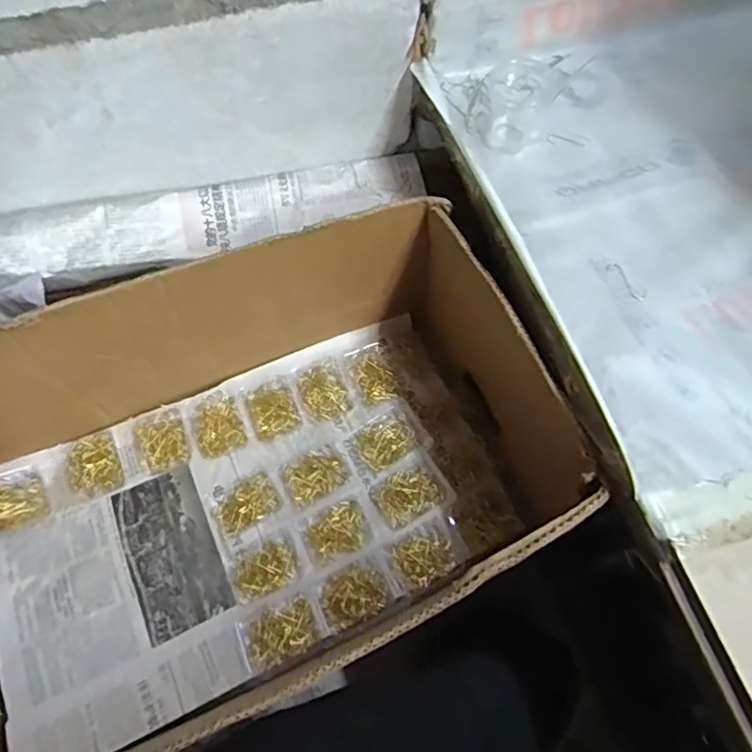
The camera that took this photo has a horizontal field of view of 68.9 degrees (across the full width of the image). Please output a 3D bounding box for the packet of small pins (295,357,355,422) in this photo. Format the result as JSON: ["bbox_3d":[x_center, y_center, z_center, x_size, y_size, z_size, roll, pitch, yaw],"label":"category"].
[{"bbox_3d":[-0.064,0.018,0.682,0.058,0.009,0.072,-24,68,-10],"label":"packet of small pins"}]

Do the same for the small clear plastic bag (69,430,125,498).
[{"bbox_3d":[-0.318,0.100,0.622,0.050,0.006,0.068,-18,74,-26],"label":"small clear plastic bag"}]

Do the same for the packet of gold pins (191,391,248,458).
[{"bbox_3d":[-0.189,0.057,0.654,0.054,0.010,0.075,-23,68,-10],"label":"packet of gold pins"}]

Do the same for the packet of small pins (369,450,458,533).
[{"bbox_3d":[0.039,0.132,0.625,0.080,0.013,0.068,-29,69,-12],"label":"packet of small pins"}]

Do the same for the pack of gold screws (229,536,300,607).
[{"bbox_3d":[-0.120,0.208,0.591,0.071,0.007,0.051,-25,69,-11],"label":"pack of gold screws"}]

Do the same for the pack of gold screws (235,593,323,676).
[{"bbox_3d":[-0.100,0.264,0.567,0.076,0.008,0.053,-23,68,-10],"label":"pack of gold screws"}]

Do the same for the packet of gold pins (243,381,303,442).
[{"bbox_3d":[-0.127,0.042,0.667,0.056,0.008,0.068,-24,68,-10],"label":"packet of gold pins"}]

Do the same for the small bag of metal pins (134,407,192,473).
[{"bbox_3d":[-0.248,0.076,0.642,0.055,0.010,0.069,-23,68,-10],"label":"small bag of metal pins"}]

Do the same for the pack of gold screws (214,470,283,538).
[{"bbox_3d":[-0.146,0.141,0.616,0.070,0.012,0.052,-31,70,-13],"label":"pack of gold screws"}]

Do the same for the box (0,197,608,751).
[{"bbox_3d":[-0.133,0.109,0.525,0.619,0.248,0.351,-23,68,-10],"label":"box"}]

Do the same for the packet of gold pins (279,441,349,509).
[{"bbox_3d":[-0.072,0.113,0.637,0.071,0.006,0.054,-28,69,-12],"label":"packet of gold pins"}]

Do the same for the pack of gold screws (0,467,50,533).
[{"bbox_3d":[-0.390,0.131,0.580,0.071,0.019,0.060,-24,78,-48],"label":"pack of gold screws"}]

